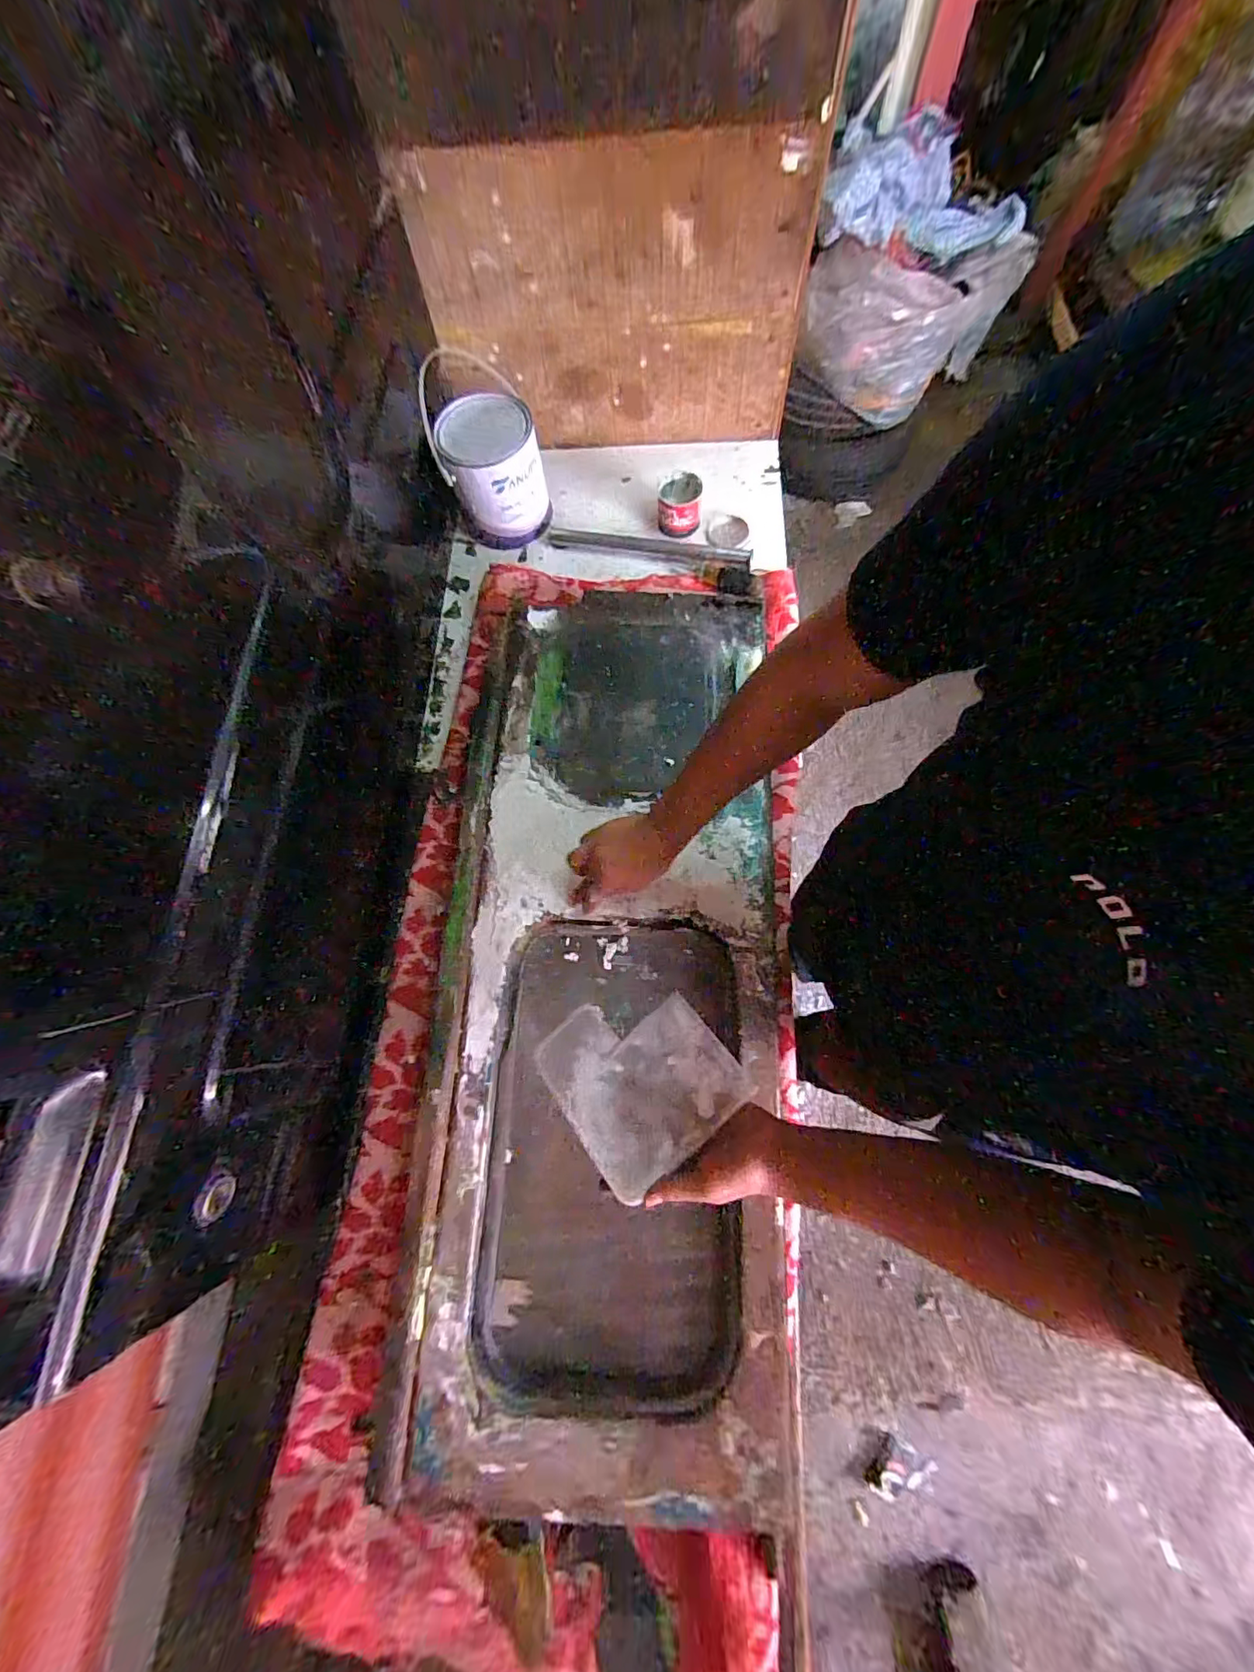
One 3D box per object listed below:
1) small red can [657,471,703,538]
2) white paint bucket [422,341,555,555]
[{"bbox_3d":[0.086,-0.539,0.859,0.075,0.058,0.083,7,73,3],"label":"small red can"},{"bbox_3d":[-0.209,-0.590,0.841,0.147,0.166,0.150,-17,71,0],"label":"white paint bucket"}]

